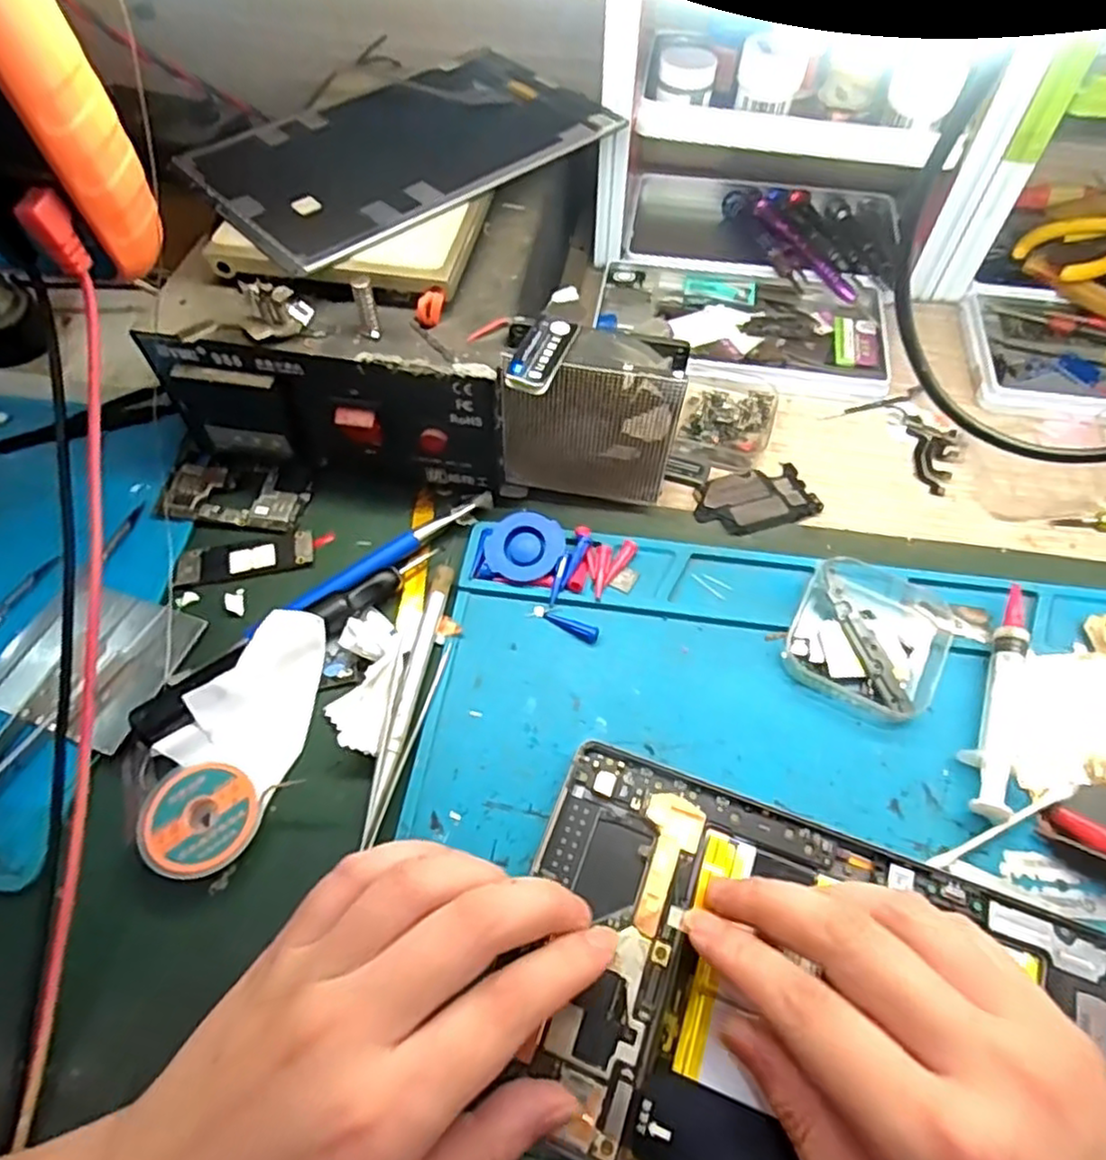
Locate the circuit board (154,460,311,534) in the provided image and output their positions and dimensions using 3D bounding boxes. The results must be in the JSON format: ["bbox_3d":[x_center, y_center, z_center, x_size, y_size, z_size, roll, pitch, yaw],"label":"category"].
[{"bbox_3d":[-0.166,-0.044,0.359,0.073,0.008,0.037,4,59,4],"label":"circuit board"}]

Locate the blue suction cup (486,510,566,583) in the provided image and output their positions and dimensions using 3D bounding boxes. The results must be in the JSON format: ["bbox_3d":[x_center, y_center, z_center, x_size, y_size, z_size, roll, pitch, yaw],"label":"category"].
[{"bbox_3d":[-0.013,-0.016,0.334,0.036,0.009,0.034,22,80,9],"label":"blue suction cup"}]

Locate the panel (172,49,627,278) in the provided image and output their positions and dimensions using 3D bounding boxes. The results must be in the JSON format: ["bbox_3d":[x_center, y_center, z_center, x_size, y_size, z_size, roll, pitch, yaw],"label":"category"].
[{"bbox_3d":[-0.075,-0.222,0.351,0.194,0.010,0.119,-38,65,-20],"label":"panel"}]

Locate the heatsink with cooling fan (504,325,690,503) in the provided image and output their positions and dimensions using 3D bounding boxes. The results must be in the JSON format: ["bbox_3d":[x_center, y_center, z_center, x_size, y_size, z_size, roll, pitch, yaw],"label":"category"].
[{"bbox_3d":[0.018,-0.075,0.331,0.080,0.087,0.027,4,59,4],"label":"heatsink with cooling fan"}]

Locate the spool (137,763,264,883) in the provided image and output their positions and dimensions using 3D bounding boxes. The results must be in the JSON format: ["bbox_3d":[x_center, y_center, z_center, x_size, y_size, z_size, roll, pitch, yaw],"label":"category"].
[{"bbox_3d":[-0.138,0.095,0.273,0.044,0.014,0.042,-1,58,1],"label":"spool"}]

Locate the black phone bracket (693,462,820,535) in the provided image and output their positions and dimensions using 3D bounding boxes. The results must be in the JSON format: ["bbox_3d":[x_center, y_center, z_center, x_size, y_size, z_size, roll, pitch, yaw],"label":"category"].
[{"bbox_3d":[0.106,-0.043,0.363,0.063,0.004,0.038,-16,59,-8],"label":"black phone bracket"}]

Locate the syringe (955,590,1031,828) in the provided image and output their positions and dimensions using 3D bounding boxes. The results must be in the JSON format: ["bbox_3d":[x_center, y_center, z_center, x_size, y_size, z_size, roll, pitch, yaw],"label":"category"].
[{"bbox_3d":[0.190,0.048,0.295,0.016,0.014,0.108,20,61,13],"label":"syringe"}]

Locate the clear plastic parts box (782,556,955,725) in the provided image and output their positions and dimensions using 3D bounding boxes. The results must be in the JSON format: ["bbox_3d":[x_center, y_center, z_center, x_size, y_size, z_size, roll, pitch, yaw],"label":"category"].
[{"bbox_3d":[0.142,0.024,0.309,0.063,0.019,0.070,25,62,16],"label":"clear plastic parts box"}]

